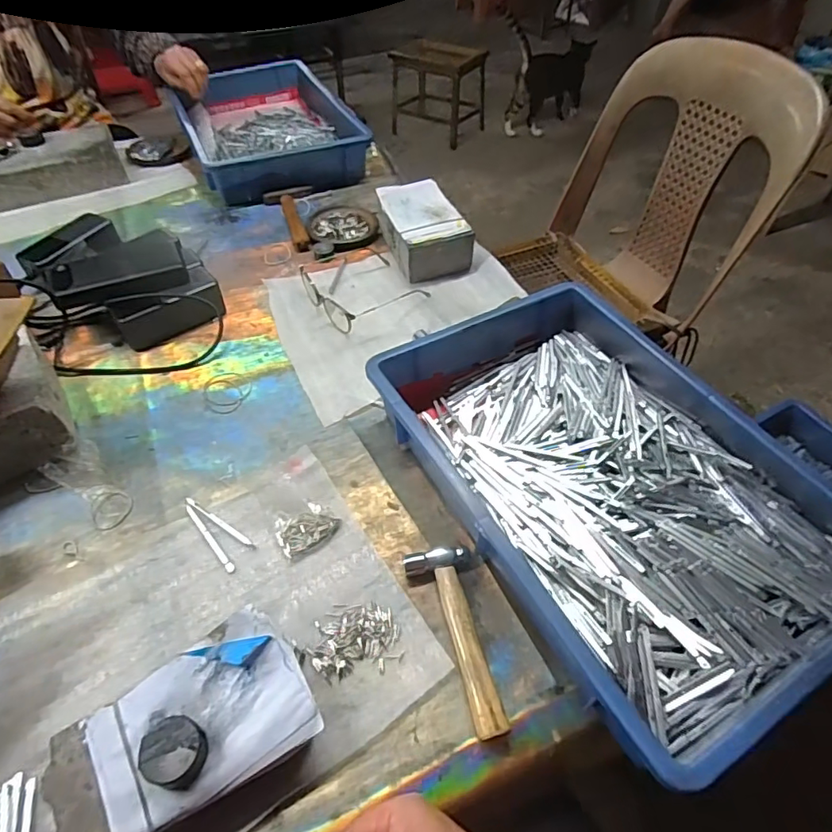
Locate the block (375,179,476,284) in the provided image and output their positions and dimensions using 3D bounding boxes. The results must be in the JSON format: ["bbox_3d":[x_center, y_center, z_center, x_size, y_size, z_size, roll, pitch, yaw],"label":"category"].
[{"bbox_3d":[0.010,-0.274,0.785,0.105,0.073,0.148,-15,52,-14],"label":"block"}]

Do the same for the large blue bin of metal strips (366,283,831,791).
[{"bbox_3d":[0.174,0.063,0.516,0.283,0.091,0.426,-24,54,-19],"label":"large blue bin of metal strips"}]

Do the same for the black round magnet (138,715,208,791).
[{"bbox_3d":[-0.161,0.224,0.356,0.038,0.021,0.039,2,50,-3],"label":"black round magnet"}]

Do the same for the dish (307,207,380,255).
[{"bbox_3d":[-0.116,-0.300,0.849,0.107,0.017,0.128,-14,51,-11],"label":"dish"}]

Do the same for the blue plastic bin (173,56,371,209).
[{"bbox_3d":[-0.293,-0.553,1.021,0.280,0.083,0.426,-21,53,-17],"label":"blue plastic bin"}]

